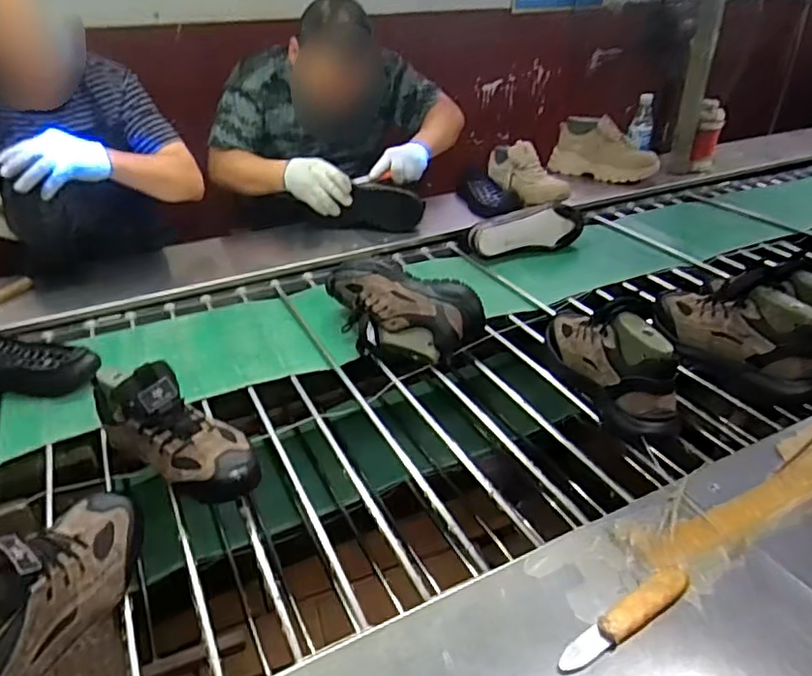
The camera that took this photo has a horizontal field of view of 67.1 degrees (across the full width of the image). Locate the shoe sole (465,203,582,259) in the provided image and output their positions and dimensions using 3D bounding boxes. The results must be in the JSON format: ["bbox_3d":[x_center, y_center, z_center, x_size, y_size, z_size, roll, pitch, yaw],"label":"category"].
[{"bbox_3d":[0.269,-0.235,1.347,0.264,0.094,0.079,-14,35,-21],"label":"shoe sole"}]

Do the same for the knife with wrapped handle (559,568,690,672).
[{"bbox_3d":[0.201,0.253,0.557,0.157,0.020,0.031,-20,34,-28],"label":"knife with wrapped handle"}]

